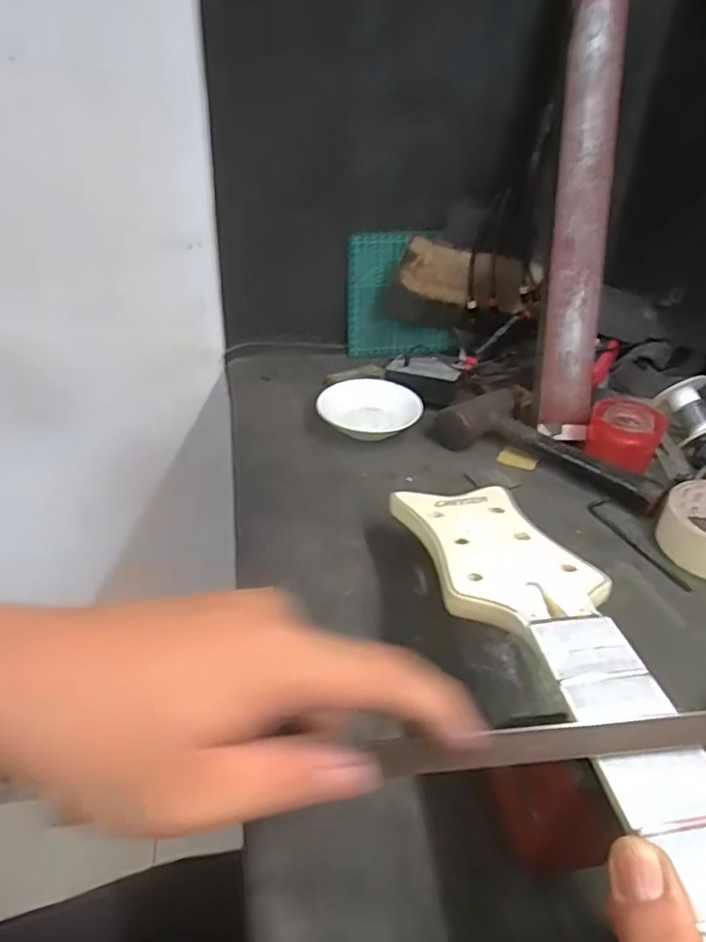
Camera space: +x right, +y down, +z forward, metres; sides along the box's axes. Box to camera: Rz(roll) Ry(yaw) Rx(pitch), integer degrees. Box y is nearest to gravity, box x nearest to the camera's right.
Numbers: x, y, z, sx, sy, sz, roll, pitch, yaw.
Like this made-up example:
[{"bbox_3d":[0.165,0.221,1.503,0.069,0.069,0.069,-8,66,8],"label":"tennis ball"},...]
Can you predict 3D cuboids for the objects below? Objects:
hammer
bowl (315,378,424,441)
[{"bbox_3d":[0.195,-0.032,0.597,0.222,0.032,0.104,22,40,25],"label":"hammer"},{"bbox_3d":[0.017,-0.060,0.623,0.103,0.031,0.095,2,36,-1],"label":"bowl"}]

